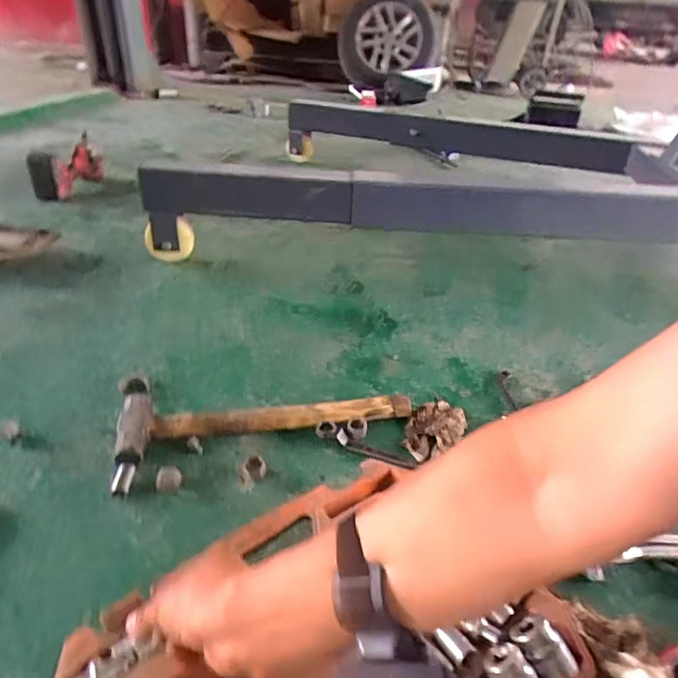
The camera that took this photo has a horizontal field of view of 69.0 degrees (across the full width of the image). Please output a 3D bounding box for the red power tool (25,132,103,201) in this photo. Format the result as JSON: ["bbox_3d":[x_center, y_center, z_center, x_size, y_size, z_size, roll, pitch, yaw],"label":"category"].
[{"bbox_3d":[-0.752,-0.470,1.361,0.121,0.129,0.286,1,35,-6],"label":"red power tool"}]

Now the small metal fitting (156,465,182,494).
[{"bbox_3d":[-0.205,0.170,0.593,0.029,0.024,0.022,-9,37,-19],"label":"small metal fitting"}]

